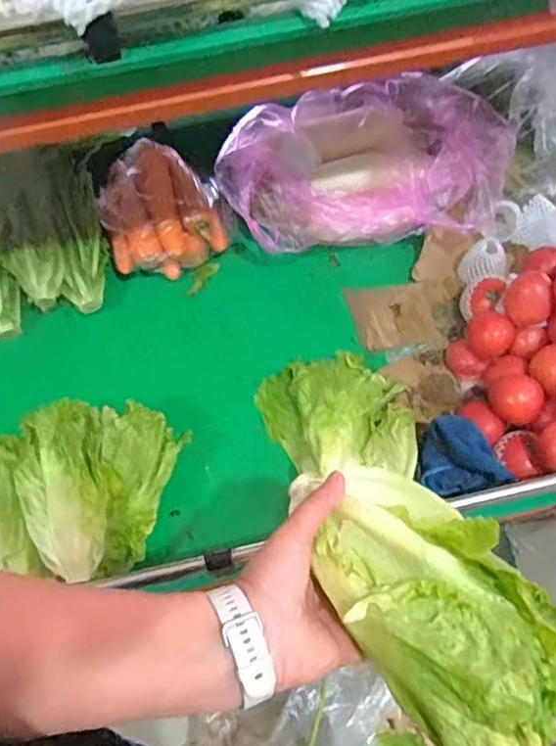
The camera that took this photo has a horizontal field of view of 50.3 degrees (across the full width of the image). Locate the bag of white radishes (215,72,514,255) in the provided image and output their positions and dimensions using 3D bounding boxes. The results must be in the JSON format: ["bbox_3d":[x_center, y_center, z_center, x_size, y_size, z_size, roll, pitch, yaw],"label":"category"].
[{"bbox_3d":[0.130,-0.335,0.952,0.439,0.144,0.209,-5,52,2],"label":"bag of white radishes"}]

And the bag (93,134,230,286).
[{"bbox_3d":[-0.200,-0.292,1.007,0.199,0.095,0.257,-18,52,-8],"label":"bag"}]

